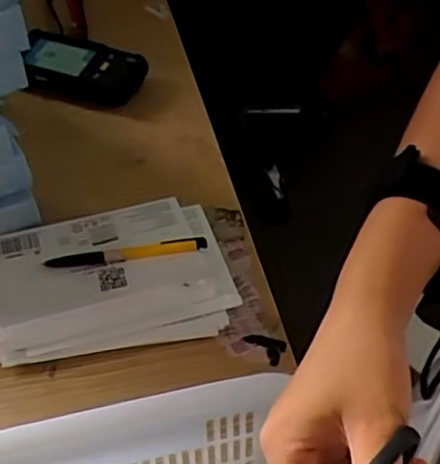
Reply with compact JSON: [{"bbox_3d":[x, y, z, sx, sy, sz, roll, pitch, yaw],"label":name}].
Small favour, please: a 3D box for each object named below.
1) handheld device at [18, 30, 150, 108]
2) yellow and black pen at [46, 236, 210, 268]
[{"bbox_3d":[-0.163,-0.185,0.735,0.153,0.039,0.081,14,51,10],"label":"handheld device"},{"bbox_3d":[-0.081,0.020,0.560,0.140,0.007,0.015,-8,46,-6],"label":"yellow and black pen"}]

